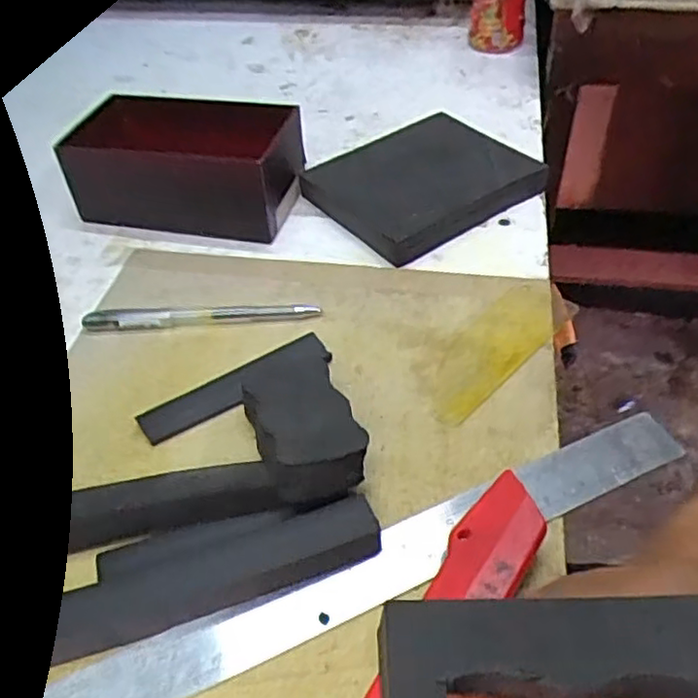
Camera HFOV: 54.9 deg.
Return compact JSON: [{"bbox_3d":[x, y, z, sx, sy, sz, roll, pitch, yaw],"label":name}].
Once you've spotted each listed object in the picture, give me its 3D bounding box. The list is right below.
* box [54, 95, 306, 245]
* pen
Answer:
[{"bbox_3d":[-0.117,-0.141,0.505,0.155,0.061,0.099,8,45,12],"label":"box"},{"bbox_3d":[-0.090,-0.021,0.414,0.141,0.009,0.015,-4,44,0],"label":"pen"}]

